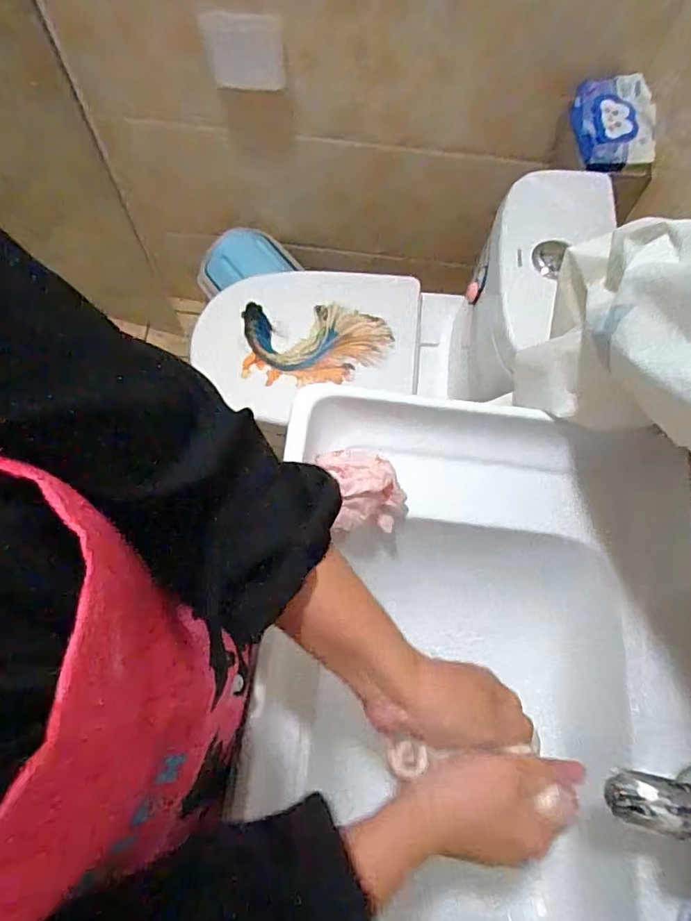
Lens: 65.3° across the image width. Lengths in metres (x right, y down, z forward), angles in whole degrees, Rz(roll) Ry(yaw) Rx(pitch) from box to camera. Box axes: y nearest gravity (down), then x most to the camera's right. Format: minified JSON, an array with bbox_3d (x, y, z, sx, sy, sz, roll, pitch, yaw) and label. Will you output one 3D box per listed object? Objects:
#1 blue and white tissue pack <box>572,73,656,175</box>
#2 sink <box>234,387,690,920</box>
[{"bbox_3d":[0.416,-0.522,0.837,0.108,0.044,0.176,2,68,0],"label":"blue and white tissue pack"},{"bbox_3d":[0.148,0.291,0.506,0.459,0.197,0.687,6,68,1],"label":"sink"}]

